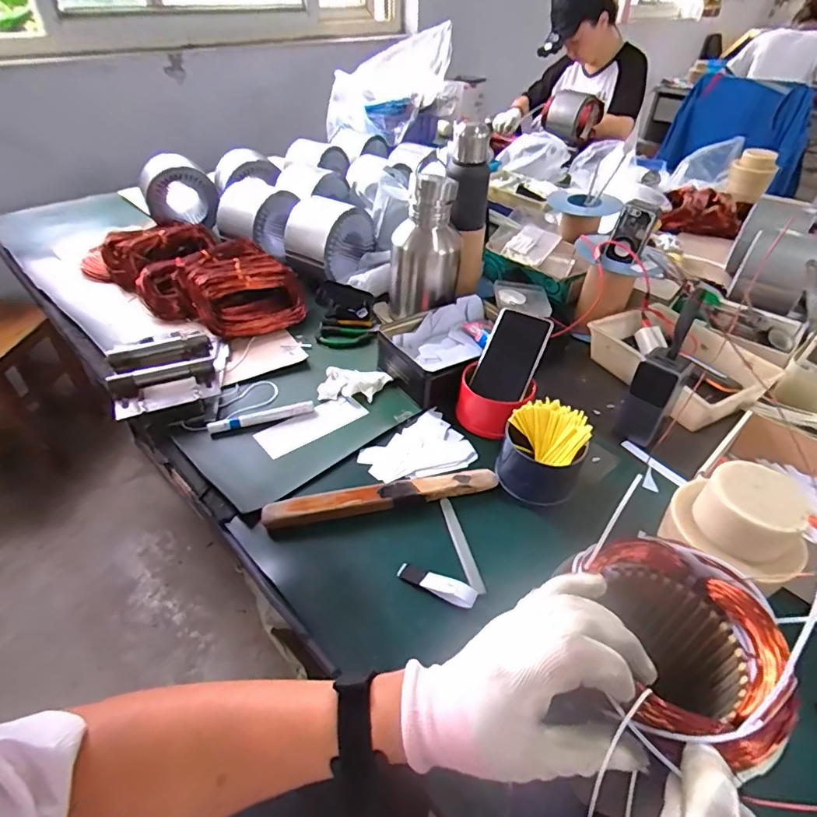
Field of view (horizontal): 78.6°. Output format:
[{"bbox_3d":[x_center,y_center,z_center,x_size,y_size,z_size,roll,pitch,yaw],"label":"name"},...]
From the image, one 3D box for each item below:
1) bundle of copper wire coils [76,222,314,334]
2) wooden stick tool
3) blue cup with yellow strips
[{"bbox_3d":[-0.408,-0.256,0.941,0.471,0.083,0.184,24,44,23],"label":"bundle of copper wire coils"},{"bbox_3d":[-0.027,0.103,0.586,0.273,0.017,0.034,-7,41,-13],"label":"wooden stick tool"},{"bbox_3d":[0.166,0.053,0.613,0.093,0.087,0.087,2,40,-2],"label":"blue cup with yellow strips"}]

